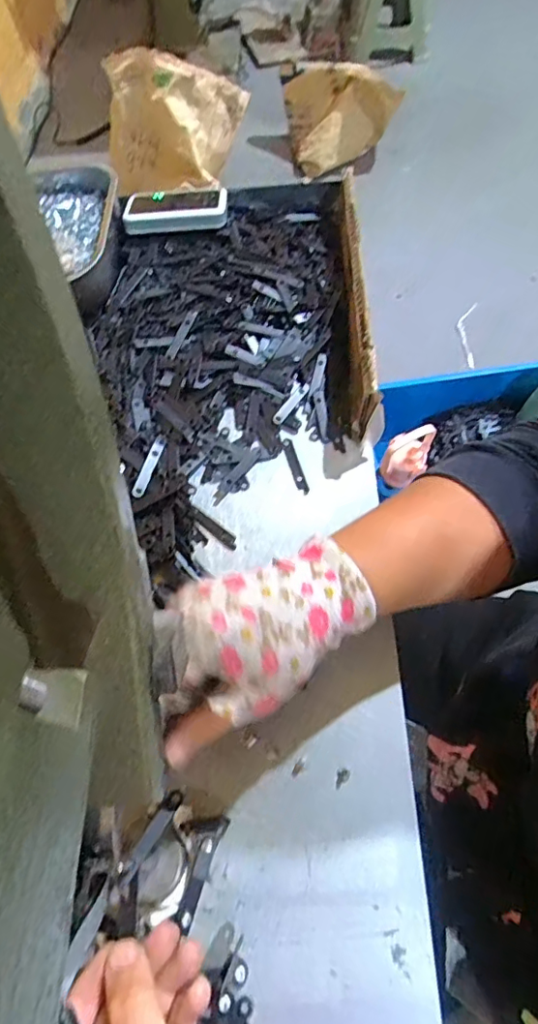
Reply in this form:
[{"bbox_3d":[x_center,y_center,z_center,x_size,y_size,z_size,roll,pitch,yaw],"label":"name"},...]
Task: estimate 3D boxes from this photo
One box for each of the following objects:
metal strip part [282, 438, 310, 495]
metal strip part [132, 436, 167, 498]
[{"bbox_3d":[0.021,-0.038,0.444,0.009,0.004,0.054,-15,62,-4],"label":"metal strip part"},{"bbox_3d":[-0.094,-0.037,0.433,0.011,0.004,0.058,11,63,10],"label":"metal strip part"}]

